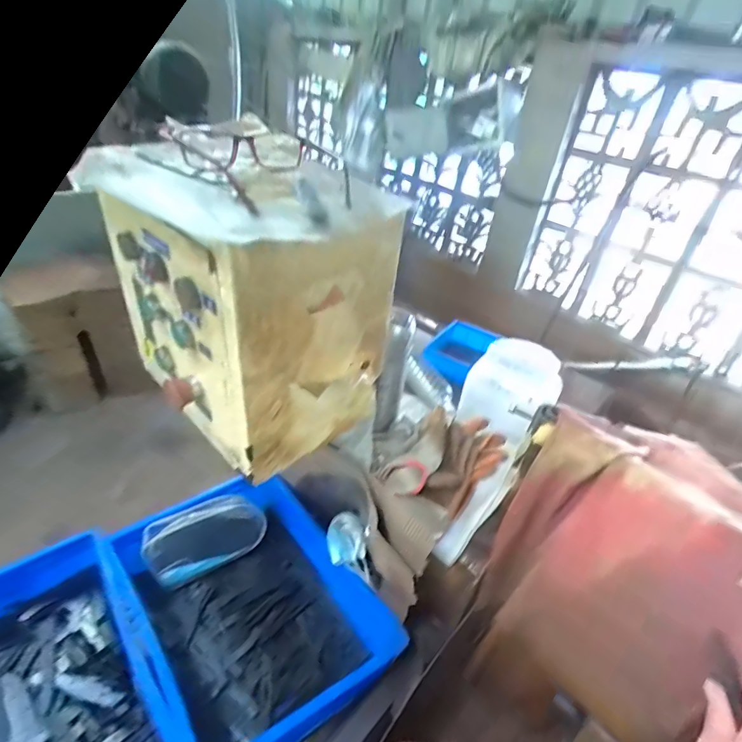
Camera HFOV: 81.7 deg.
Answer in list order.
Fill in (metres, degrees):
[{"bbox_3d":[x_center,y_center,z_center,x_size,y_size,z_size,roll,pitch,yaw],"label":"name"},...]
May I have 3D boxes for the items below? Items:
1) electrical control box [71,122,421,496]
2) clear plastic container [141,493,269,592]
[{"bbox_3d":[-0.139,-0.081,0.516,0.293,0.300,0.200,30,39,31],"label":"electrical control box"},{"bbox_3d":[-0.300,0.295,0.780,0.195,0.116,0.055,-17,11,-35],"label":"clear plastic container"}]

